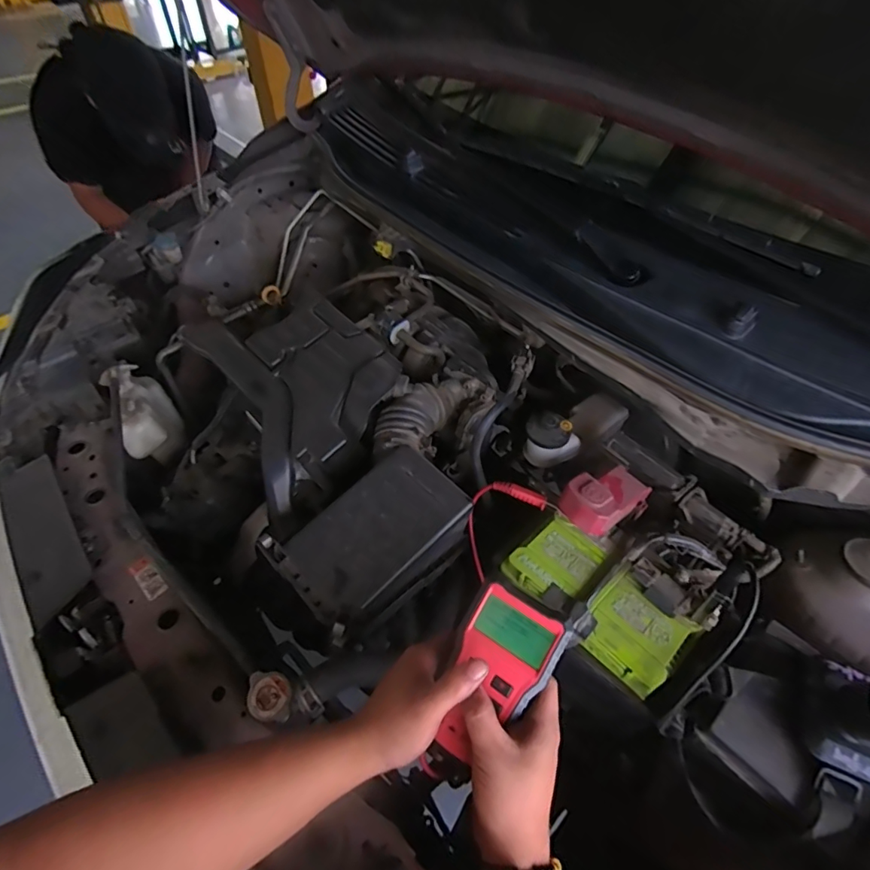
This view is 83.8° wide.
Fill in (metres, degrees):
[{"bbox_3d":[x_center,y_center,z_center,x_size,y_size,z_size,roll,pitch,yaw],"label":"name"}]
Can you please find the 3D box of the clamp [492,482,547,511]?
[{"bbox_3d":[0.101,0.071,0.579,0.064,0.014,0.017,24,54,19],"label":"clamp"}]

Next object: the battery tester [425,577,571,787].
[{"bbox_3d":[0.047,0.200,0.410,0.079,0.029,0.138,30,83,19],"label":"battery tester"}]

